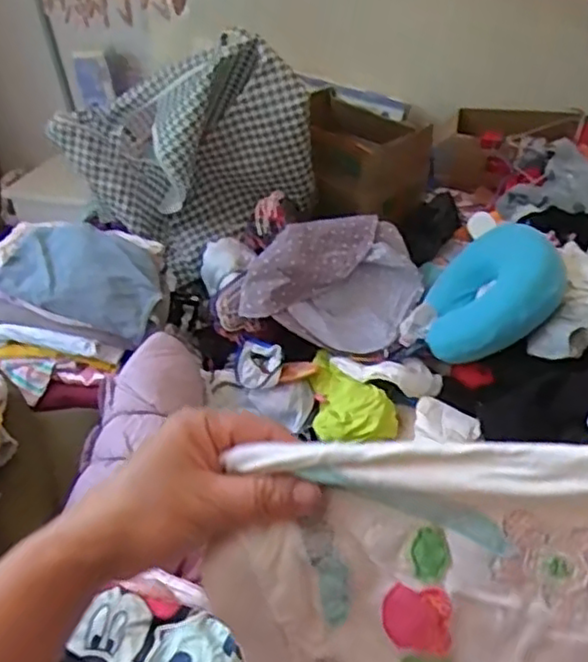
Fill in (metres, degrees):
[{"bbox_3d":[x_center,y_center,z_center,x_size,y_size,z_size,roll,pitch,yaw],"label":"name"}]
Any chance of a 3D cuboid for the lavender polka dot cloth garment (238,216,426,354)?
[{"bbox_3d":[0.088,-0.093,1.382,0.325,0.192,0.306,5,38,10],"label":"lavender polka dot cloth garment"}]

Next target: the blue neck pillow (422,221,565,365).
[{"bbox_3d":[0.369,-0.084,1.261,0.267,0.095,0.283,-28,36,34],"label":"blue neck pillow"}]

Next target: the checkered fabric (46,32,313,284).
[{"bbox_3d":[-0.232,-0.370,1.451,0.516,0.408,0.209,7,38,13],"label":"checkered fabric"}]

